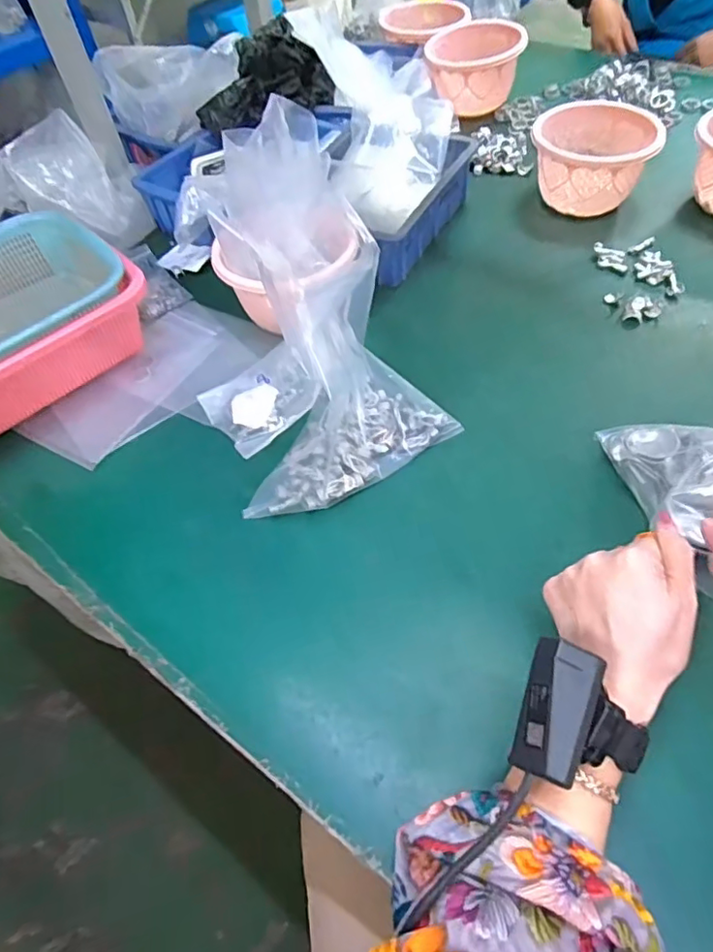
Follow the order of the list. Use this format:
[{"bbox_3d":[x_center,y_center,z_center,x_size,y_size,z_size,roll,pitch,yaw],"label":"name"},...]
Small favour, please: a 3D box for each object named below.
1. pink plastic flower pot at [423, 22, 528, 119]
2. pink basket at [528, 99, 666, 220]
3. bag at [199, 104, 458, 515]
[{"bbox_3d":[0.182,-0.634,0.885,0.140,0.086,0.113,-1,54,4],"label":"pink plastic flower pot"},{"bbox_3d":[0.297,-0.400,0.719,0.151,0.085,0.127,7,55,10],"label":"pink basket"},{"bbox_3d":[-0.042,-0.171,0.540,0.201,0.083,0.397,-13,82,-6],"label":"bag"}]

